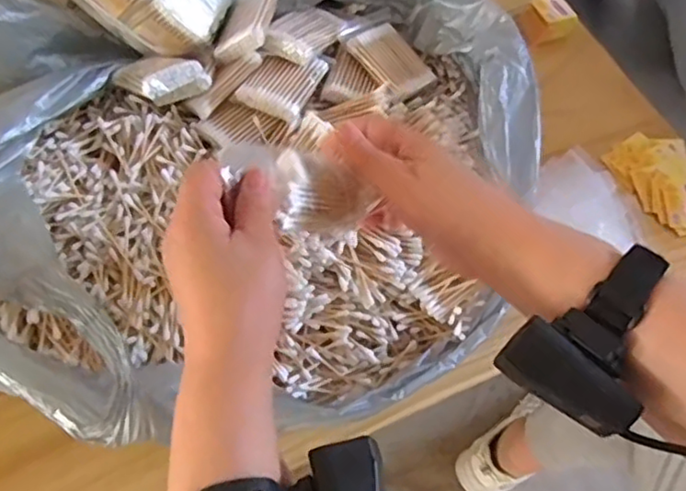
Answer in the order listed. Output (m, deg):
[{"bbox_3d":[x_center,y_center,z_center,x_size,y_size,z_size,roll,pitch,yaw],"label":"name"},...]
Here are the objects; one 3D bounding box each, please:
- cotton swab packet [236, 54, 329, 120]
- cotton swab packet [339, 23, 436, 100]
[{"bbox_3d":[-0.054,-0.145,0.561,0.059,0.017,0.072,19,63,8],"label":"cotton swab packet"},{"bbox_3d":[0.041,-0.171,0.583,0.055,0.011,0.083,-33,80,-23],"label":"cotton swab packet"}]

